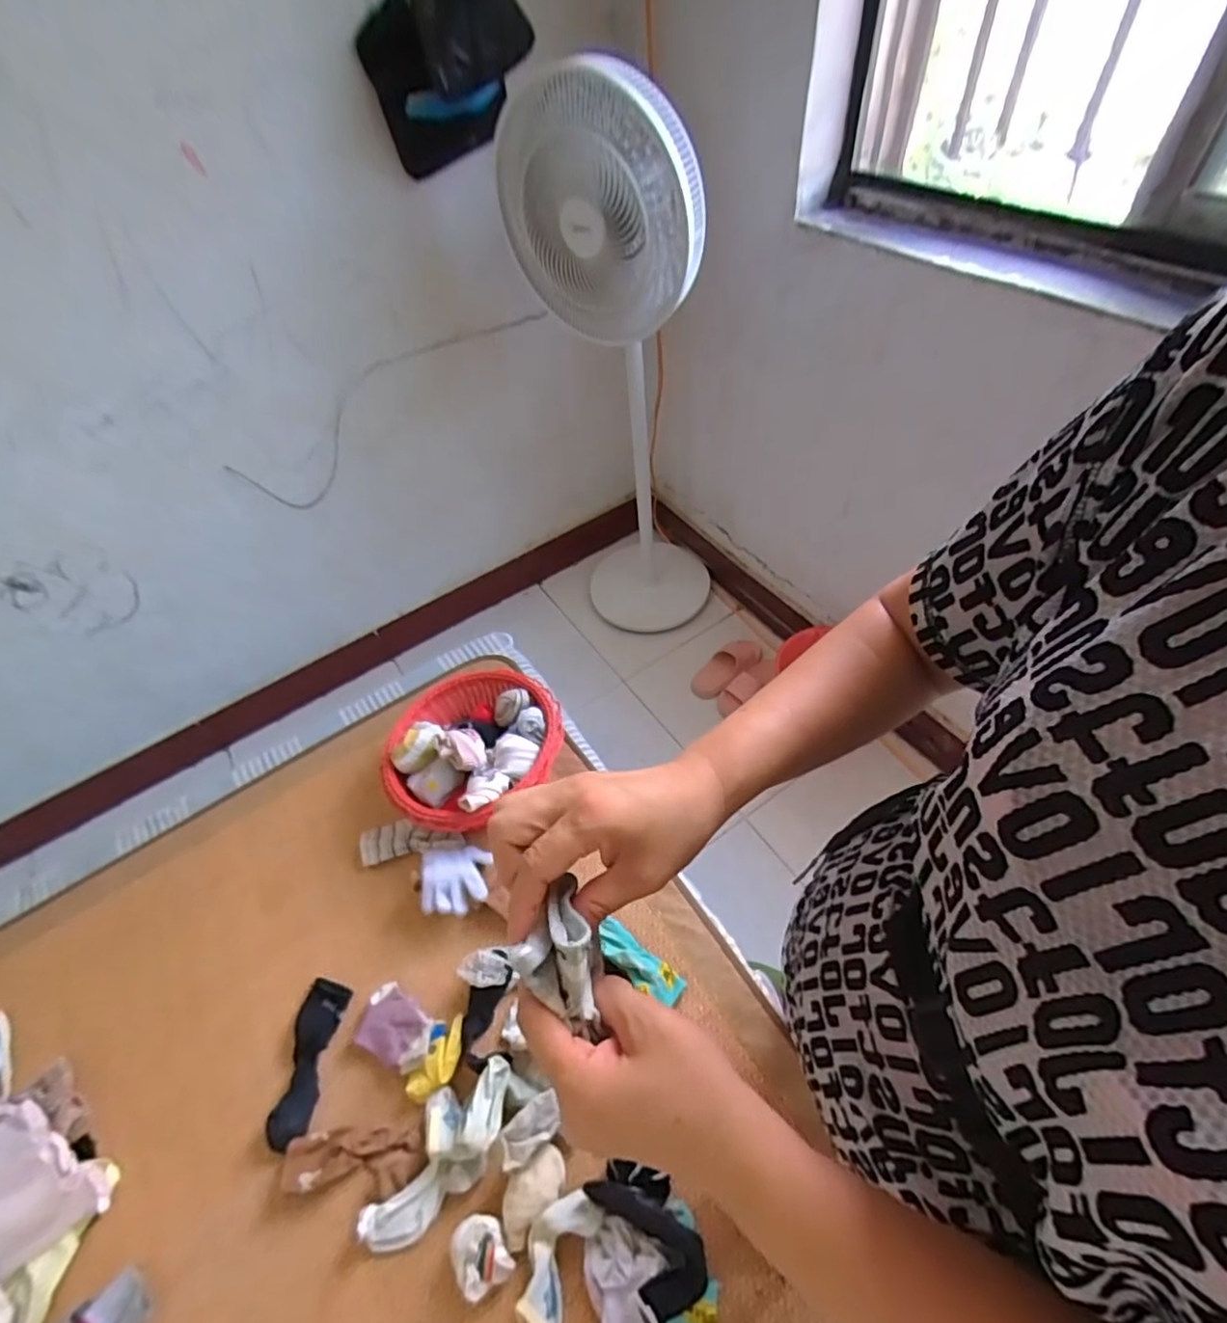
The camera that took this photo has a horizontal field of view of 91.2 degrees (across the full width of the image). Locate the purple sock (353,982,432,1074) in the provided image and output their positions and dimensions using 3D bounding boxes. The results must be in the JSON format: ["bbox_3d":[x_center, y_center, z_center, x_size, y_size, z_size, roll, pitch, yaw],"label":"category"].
[{"bbox_3d":[-0.284,0.482,0.787,0.112,0.038,0.082,18,57,20],"label":"purple sock"}]

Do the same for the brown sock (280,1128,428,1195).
[{"bbox_3d":[-0.308,0.589,0.709,0.169,0.017,0.057,-3,52,5],"label":"brown sock"}]

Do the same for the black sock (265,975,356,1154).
[{"bbox_3d":[-0.400,0.517,0.781,0.062,0.014,0.180,0,52,8],"label":"black sock"}]

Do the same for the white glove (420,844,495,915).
[{"bbox_3d":[-0.229,0.310,0.868,0.092,0.034,0.097,-11,52,-1],"label":"white glove"}]

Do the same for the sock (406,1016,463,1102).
[{"bbox_3d":[-0.219,0.502,0.759,0.048,0.027,0.099,16,56,19],"label":"sock"}]

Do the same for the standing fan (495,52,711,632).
[{"bbox_3d":[0.033,-0.633,1.470,0.376,1.182,0.532,-4,52,5],"label":"standing fan"}]

